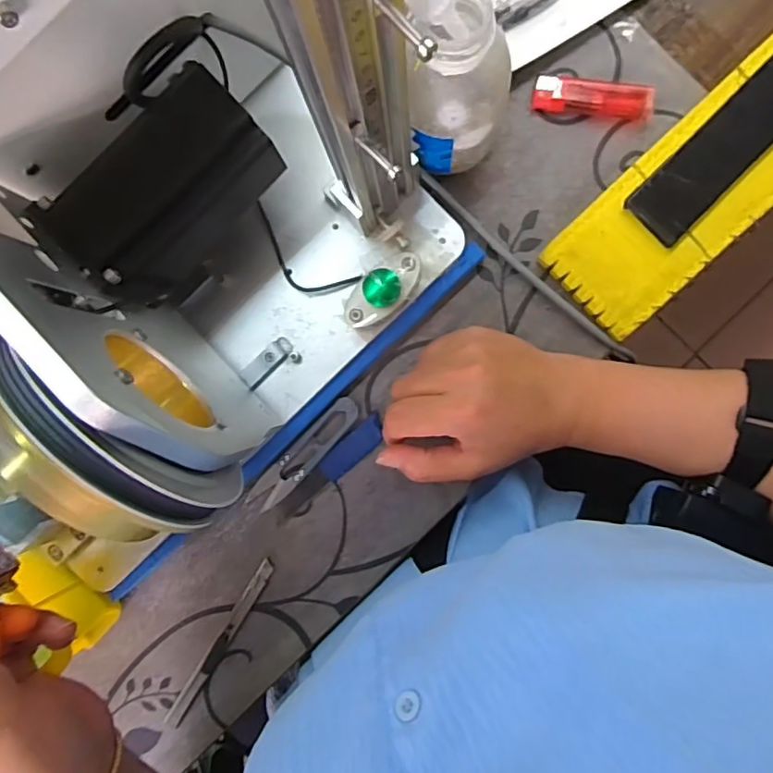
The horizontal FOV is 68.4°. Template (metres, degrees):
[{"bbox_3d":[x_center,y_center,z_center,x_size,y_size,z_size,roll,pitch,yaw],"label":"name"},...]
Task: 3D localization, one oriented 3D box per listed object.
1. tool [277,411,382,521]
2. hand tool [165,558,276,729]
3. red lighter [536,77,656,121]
[{"bbox_3d":[-0.039,0.060,0.402,0.098,0.006,0.019,-45,88,3],"label":"tool"},{"bbox_3d":[-0.121,0.188,0.411,0.011,0.005,0.143,32,93,3],"label":"hand tool"},{"bbox_3d":[0.139,-0.194,0.380,0.077,0.011,0.021,6,91,4],"label":"red lighter"}]

